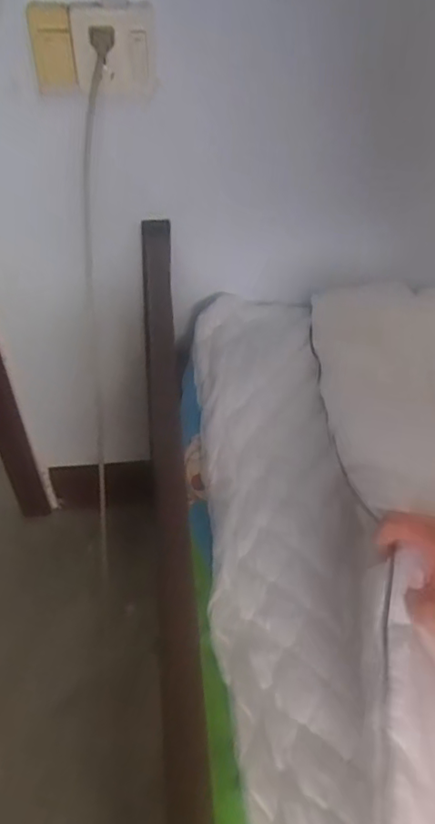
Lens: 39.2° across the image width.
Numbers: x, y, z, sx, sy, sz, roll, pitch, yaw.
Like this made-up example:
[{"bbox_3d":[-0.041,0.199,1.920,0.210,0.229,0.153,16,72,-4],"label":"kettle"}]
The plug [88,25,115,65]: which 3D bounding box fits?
[{"bbox_3d":[-0.121,-0.386,0.643,0.025,0.034,0.008,9,48,6],"label":"plug"}]

